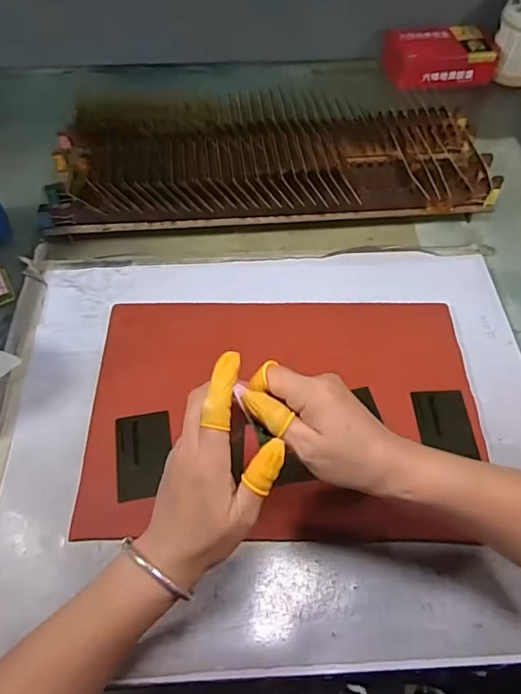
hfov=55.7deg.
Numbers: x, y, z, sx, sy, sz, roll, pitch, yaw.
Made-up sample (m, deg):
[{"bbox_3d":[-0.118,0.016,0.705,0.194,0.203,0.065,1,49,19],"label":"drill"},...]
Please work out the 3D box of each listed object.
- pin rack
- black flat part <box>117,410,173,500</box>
[{"bbox_3d":[0.011,-0.241,0.647,0.552,0.097,0.175,-4,59,-1],"label":"pin rack"},{"bbox_3d":[-0.112,0.103,0.473,0.051,0.008,0.080,-9,59,-4],"label":"black flat part"}]

